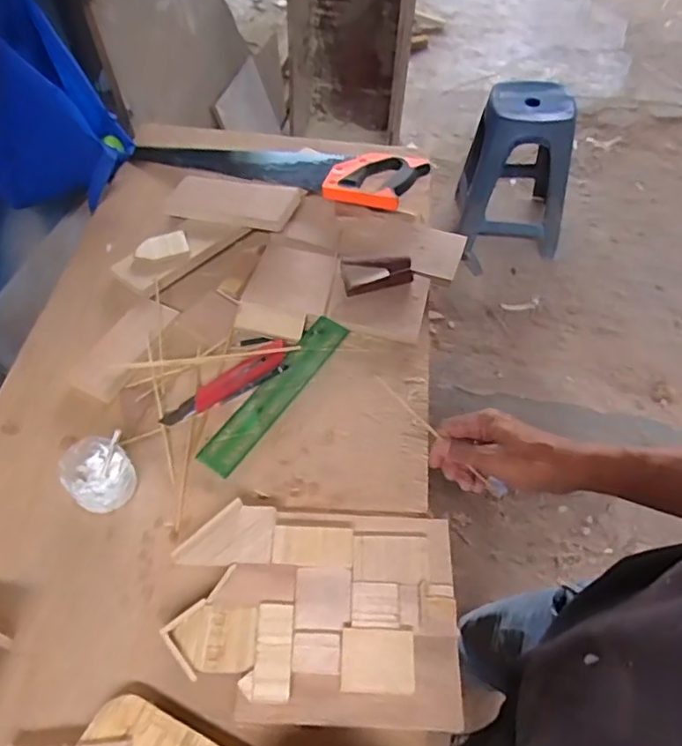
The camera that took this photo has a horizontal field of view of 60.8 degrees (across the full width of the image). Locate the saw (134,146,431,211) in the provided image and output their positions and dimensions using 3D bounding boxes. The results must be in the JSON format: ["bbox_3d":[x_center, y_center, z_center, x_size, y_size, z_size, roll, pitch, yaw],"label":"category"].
[{"bbox_3d":[-0.111,-0.340,0.961,0.490,0.039,0.116,10,54,7],"label":"saw"}]

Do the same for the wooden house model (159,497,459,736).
[{"bbox_3d":[-0.021,0.223,0.563,0.262,0.033,0.198,1,54,0],"label":"wooden house model"}]

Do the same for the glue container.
[{"bbox_3d":[-0.263,0.107,0.630,0.070,0.054,0.073,0,54,0],"label":"glue container"}]

